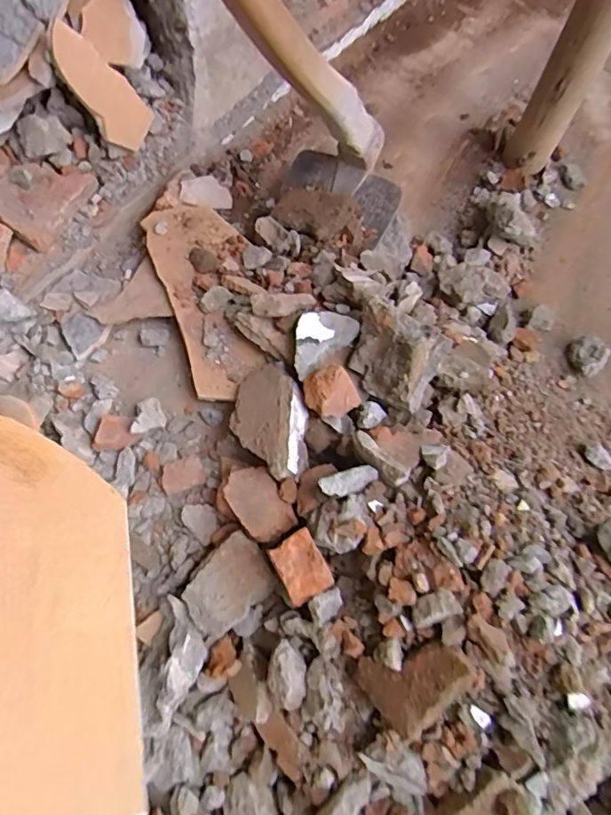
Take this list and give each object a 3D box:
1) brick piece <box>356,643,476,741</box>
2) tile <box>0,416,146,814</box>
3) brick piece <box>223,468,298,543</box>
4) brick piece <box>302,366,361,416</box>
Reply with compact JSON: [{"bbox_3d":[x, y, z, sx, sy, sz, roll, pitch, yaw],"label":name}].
[{"bbox_3d":[0.091,0.226,0.432,0.083,0.018,0.067,-44,53,-1],"label":"brick piece"},{"bbox_3d":[-0.212,0.142,0.381,0.171,0.007,0.305,16,45,-41],"label":"tile"},{"bbox_3d":[-0.051,0.102,0.549,0.051,0.016,0.086,-35,72,-12],"label":"brick piece"},{"bbox_3d":[0.029,-0.019,0.556,0.060,0.050,0.050,-5,69,-1],"label":"brick piece"}]

